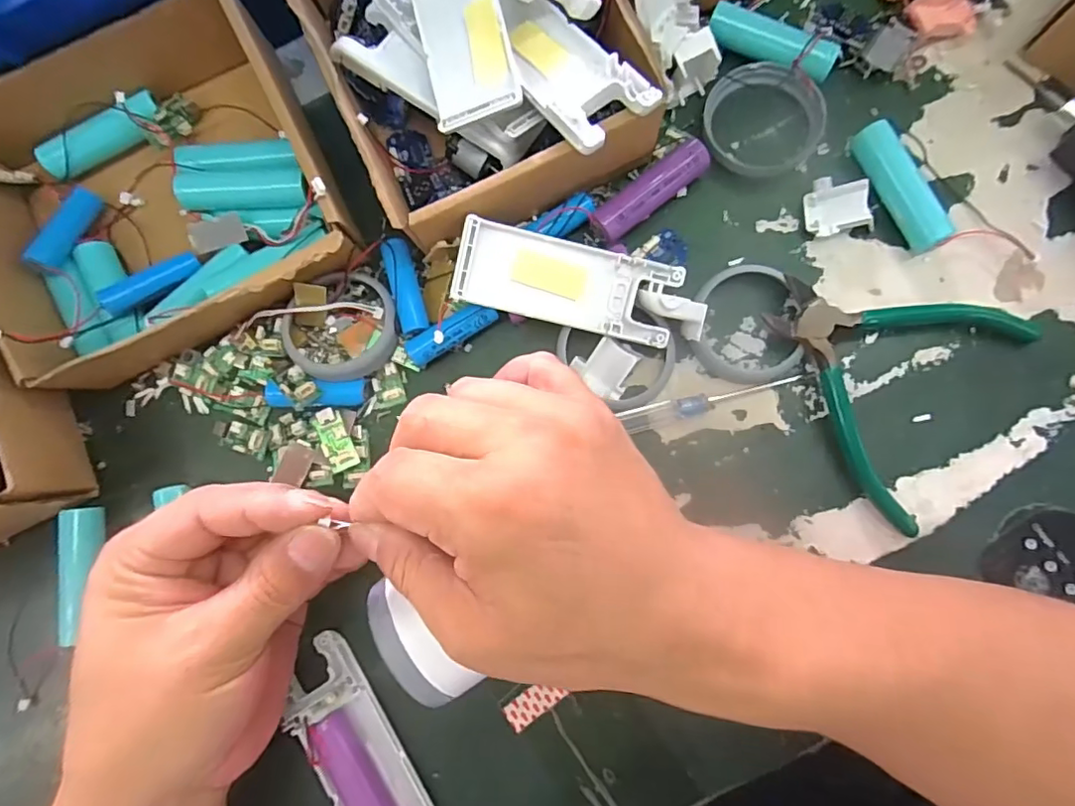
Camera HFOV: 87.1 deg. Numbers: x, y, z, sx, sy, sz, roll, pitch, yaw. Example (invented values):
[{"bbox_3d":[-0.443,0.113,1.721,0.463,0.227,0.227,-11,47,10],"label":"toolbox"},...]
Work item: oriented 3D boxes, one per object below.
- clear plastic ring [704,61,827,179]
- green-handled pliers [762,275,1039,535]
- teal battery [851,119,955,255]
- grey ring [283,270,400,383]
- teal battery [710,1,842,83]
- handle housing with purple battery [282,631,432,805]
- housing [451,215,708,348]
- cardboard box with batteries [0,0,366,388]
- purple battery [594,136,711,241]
[{"bbox_3d":[0.115,-0.145,0.289,0.061,0.014,0.054,30,86,7],"label":"clear plastic ring"},{"bbox_3d":[0.161,-0.020,0.266,0.108,0.019,0.114,37,87,8],"label":"green-handled pliers"},{"bbox_3d":[0.176,-0.105,0.277,0.018,0.017,0.066,-23,82,2],"label":"teal battery"},{"bbox_3d":[-0.099,-0.039,0.285,0.054,0.018,0.056,-1,83,4],"label":"grey ring"},{"bbox_3d":[0.120,-0.182,0.291,0.065,0.018,0.019,25,86,7],"label":"teal battery"},{"bbox_3d":[-0.086,0.161,0.259,0.037,0.024,0.100,-32,82,0],"label":"handle housing with purple battery"},{"bbox_3d":[0.022,-0.055,0.272,0.114,0.037,0.038,12,84,6],"label":"housing"},{"bbox_3d":[-0.191,-0.100,0.283,0.168,0.055,0.157,-28,82,1],"label":"cardboard box with batteries"},{"bbox_3d":[0.057,-0.105,0.286,0.066,0.020,0.019,-39,82,-1],"label":"purple battery"}]

